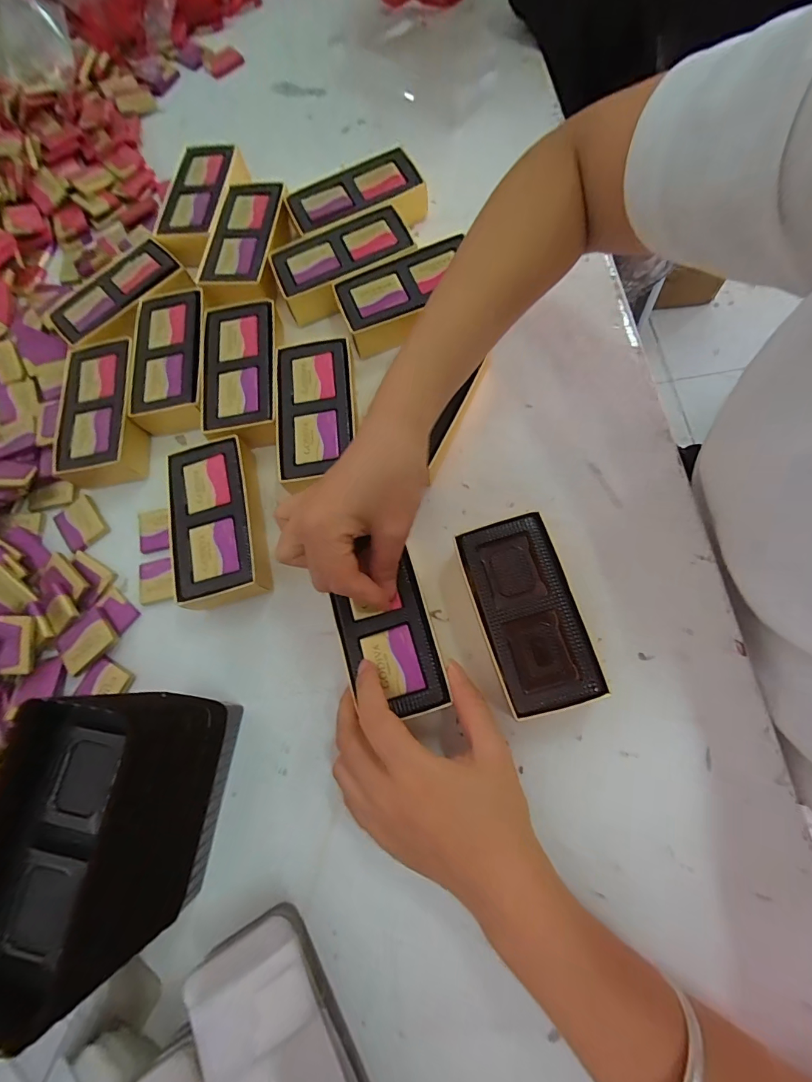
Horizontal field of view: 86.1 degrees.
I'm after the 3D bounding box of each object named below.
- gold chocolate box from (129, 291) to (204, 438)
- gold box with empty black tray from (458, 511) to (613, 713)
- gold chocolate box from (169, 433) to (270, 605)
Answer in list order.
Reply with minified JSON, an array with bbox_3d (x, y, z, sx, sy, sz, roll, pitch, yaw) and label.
[{"bbox_3d":[-0.193,-0.149,0.362,0.057,0.033,0.121,-10,72,4],"label":"gold chocolate box"},{"bbox_3d":[0.073,0.045,0.270,0.055,0.035,0.112,-17,72,1],"label":"gold box with empty black tray"},{"bbox_3d":[-0.133,-0.011,0.313,0.064,0.032,0.119,-16,72,2],"label":"gold chocolate box"}]

